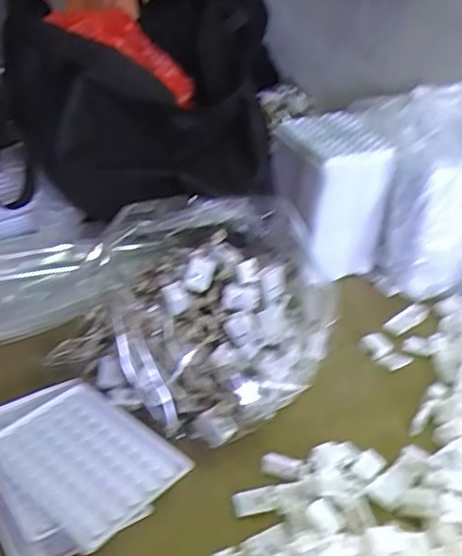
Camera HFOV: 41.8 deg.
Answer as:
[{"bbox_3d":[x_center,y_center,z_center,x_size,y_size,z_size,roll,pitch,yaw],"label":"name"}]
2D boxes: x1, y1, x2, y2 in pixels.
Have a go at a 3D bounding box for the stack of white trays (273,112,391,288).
[{"bbox_3d":[0.111,-0.098,0.722,0.097,0.159,0.126,-8,34,-18],"label":"stack of white trays"}]

